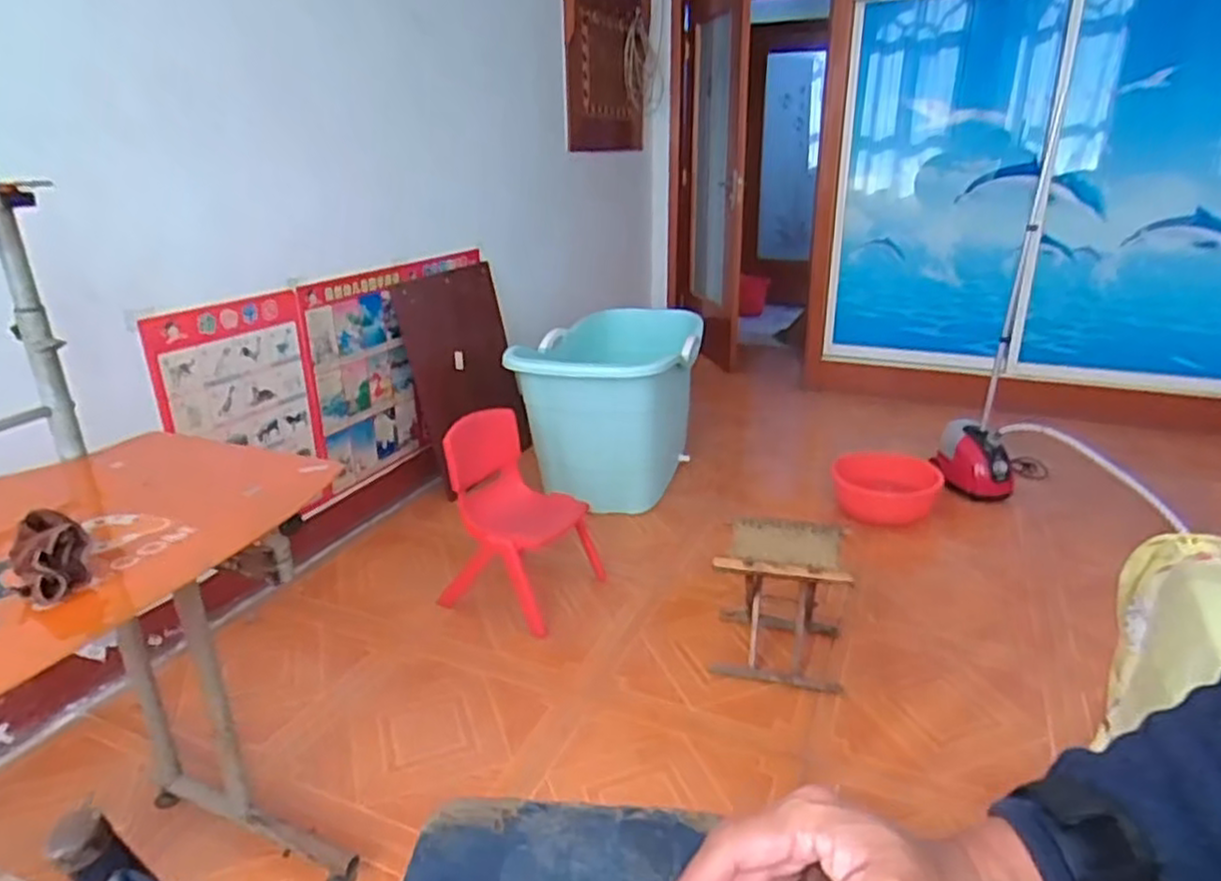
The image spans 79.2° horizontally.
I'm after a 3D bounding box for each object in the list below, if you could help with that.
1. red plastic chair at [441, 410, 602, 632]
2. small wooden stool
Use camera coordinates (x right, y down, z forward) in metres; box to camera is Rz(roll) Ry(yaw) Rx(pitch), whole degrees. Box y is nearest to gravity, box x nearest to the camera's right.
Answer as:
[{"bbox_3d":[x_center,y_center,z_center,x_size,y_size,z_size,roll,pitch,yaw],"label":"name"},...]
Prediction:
[{"bbox_3d":[-0.243,0.202,1.965,0.315,0.504,0.332,9,23,24],"label":"red plastic chair"},{"bbox_3d":[0.404,0.375,1.737,0.296,0.314,0.266,7,23,19],"label":"small wooden stool"}]

